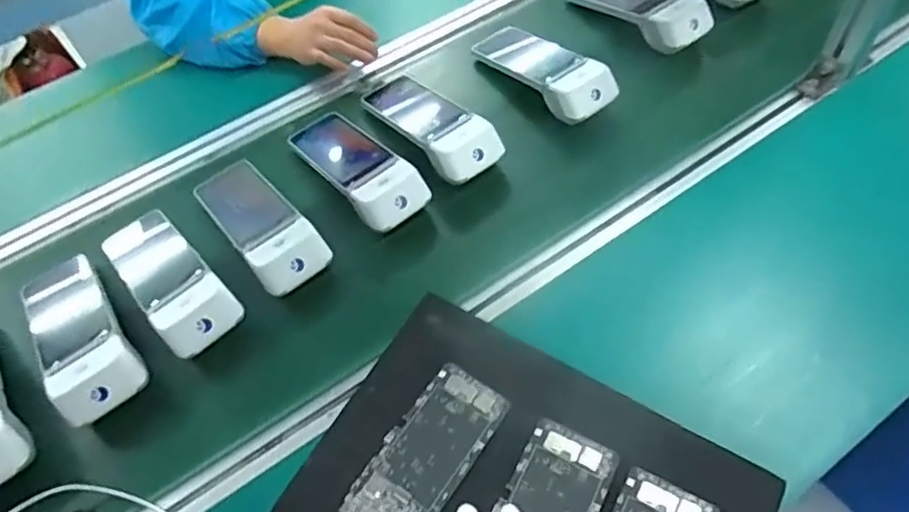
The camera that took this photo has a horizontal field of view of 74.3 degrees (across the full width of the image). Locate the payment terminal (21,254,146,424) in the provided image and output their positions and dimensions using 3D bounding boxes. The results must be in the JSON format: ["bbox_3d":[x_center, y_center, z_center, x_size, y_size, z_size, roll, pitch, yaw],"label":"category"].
[{"bbox_3d":[-0.411,0.081,0.652,0.082,0.049,0.221,-40,44,-21],"label":"payment terminal"}]

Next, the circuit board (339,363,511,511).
[{"bbox_3d":[-0.023,0.167,0.509,0.071,0.004,0.151,30,67,24],"label":"circuit board"}]

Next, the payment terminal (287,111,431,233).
[{"bbox_3d":[-0.127,-0.113,0.744,0.092,0.058,0.244,-34,60,-16],"label":"payment terminal"}]

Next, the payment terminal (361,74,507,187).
[{"bbox_3d":[-0.033,-0.182,0.810,0.101,0.052,0.267,-27,42,-14],"label":"payment terminal"}]

